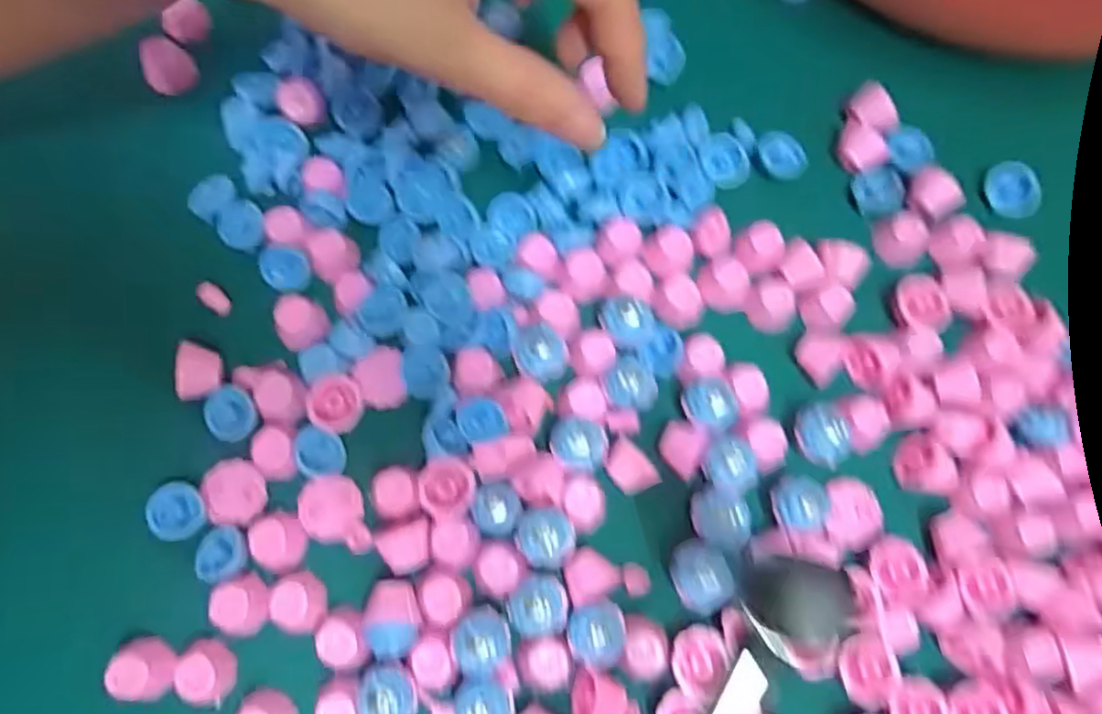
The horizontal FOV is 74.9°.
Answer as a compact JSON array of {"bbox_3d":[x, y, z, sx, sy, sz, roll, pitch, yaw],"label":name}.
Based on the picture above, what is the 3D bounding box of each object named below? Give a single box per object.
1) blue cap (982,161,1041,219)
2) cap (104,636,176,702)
[{"bbox_3d":[0.202,-0.073,0.315,0.017,0.011,0.024,-10,75,-5],"label":"blue cap"},{"bbox_3d":[-0.141,0.109,0.251,0.019,0.018,0.020,0,74,-2],"label":"cap"}]

